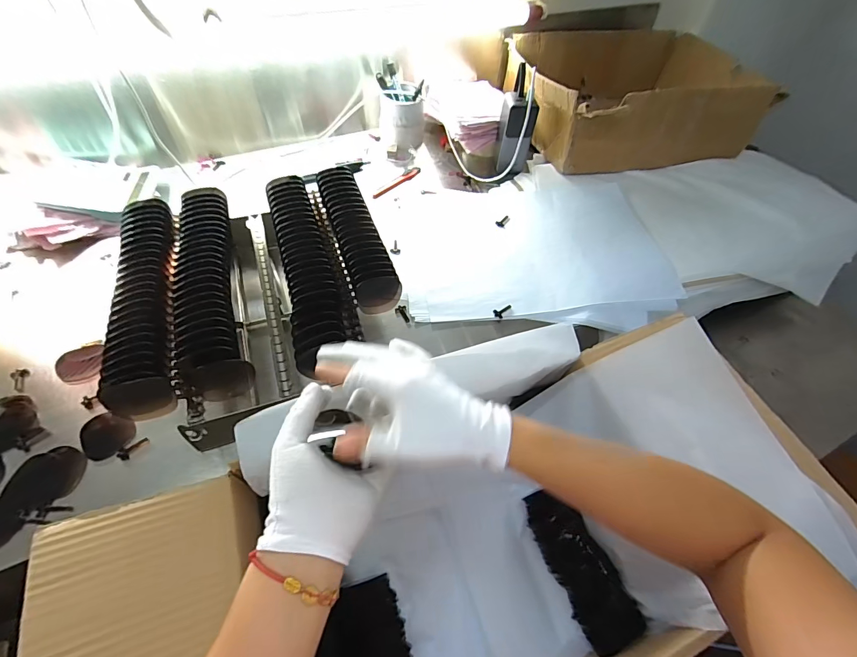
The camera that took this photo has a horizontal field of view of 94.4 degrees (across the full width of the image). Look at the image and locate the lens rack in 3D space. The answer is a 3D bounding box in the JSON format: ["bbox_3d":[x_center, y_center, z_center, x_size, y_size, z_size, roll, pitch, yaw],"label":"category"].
[{"bbox_3d":[-0.200,-0.042,0.488,0.289,0.110,0.296,-15,56,-15],"label":"lens rack"}]

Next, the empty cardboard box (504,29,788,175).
[{"bbox_3d":[0.406,-0.490,0.828,0.501,0.137,0.353,-7,55,-9],"label":"empty cardboard box"}]

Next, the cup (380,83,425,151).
[{"bbox_3d":[-0.052,-0.411,0.777,0.087,0.084,0.087,3,54,-2],"label":"cup"}]

